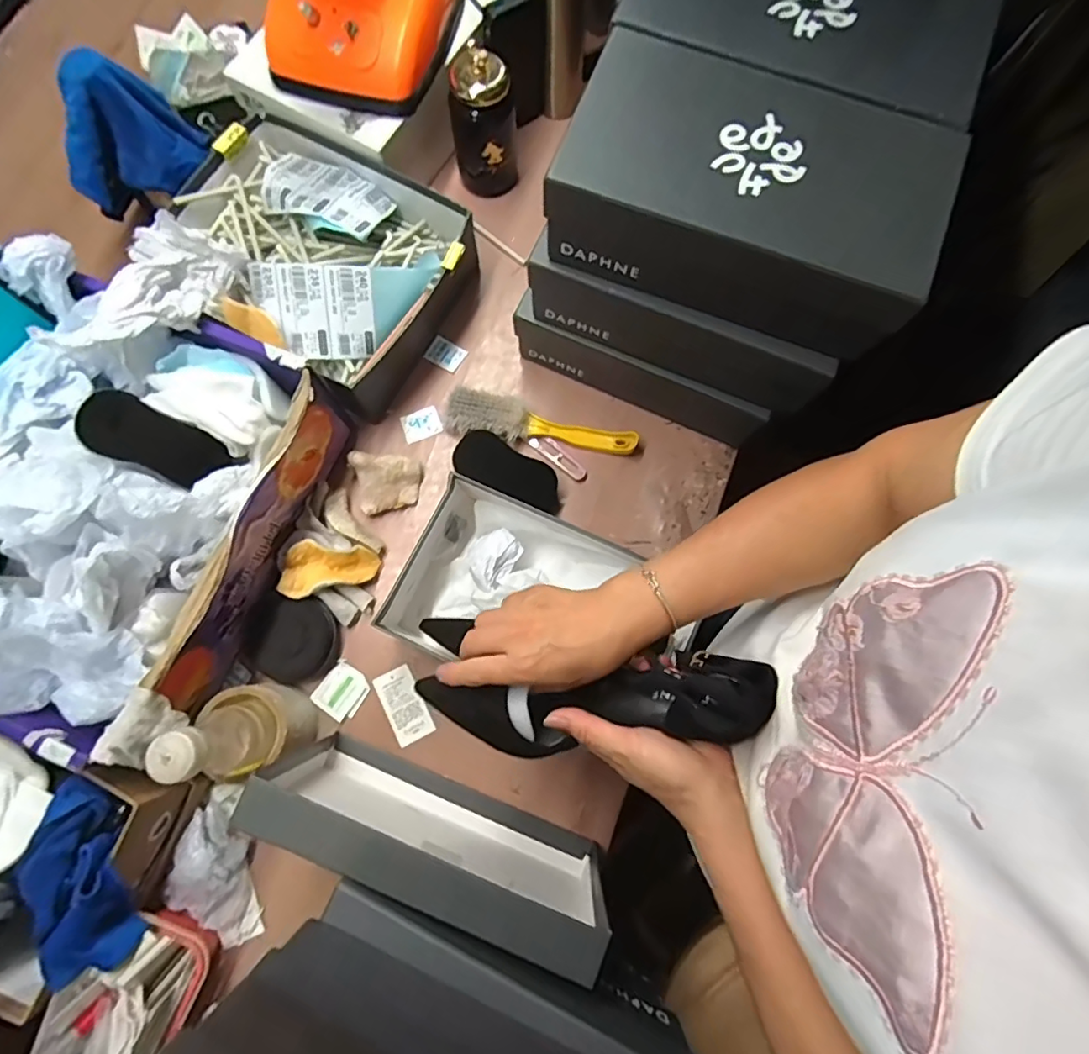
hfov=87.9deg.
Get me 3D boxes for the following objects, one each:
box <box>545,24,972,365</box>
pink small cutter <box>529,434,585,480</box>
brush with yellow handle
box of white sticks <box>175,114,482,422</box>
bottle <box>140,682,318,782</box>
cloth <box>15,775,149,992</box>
[{"bbox_3d":[0.167,-0.278,0.474,0.295,0.099,0.164,21,78,4],"label":"box"},{"bbox_3d":[0.017,-0.086,0.681,0.079,0.006,0.021,38,80,7],"label":"pink small cutter"},{"bbox_3d":[-0.005,-0.118,0.671,0.225,0.034,0.054,15,78,3],"label":"brush with yellow handle"},{"bbox_3d":[-0.270,-0.319,0.679,0.319,0.092,0.260,31,79,6],"label":"box of white sticks"},{"bbox_3d":[-0.281,0.192,0.526,0.070,0.177,0.085,-21,79,-5],"label":"bottle"},{"bbox_3d":[-0.409,0.307,0.495,0.080,0.047,0.158,-20,79,-5],"label":"cloth"}]

